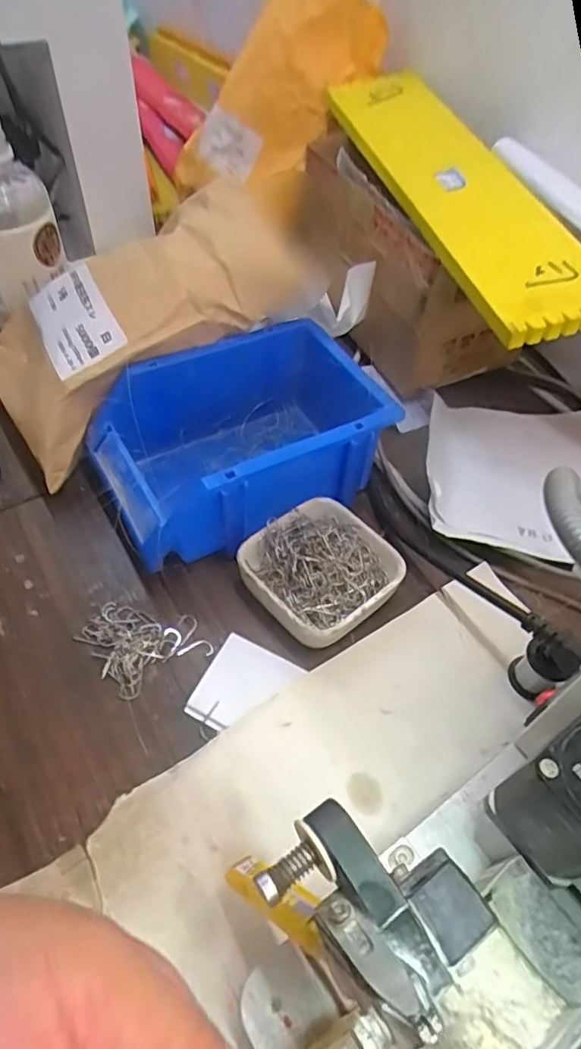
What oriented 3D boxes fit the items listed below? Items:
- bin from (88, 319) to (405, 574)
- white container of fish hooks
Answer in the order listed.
[{"bbox_3d":[-0.032,-0.056,0.409,0.193,0.080,0.123,-22,55,-20],"label":"bin"},{"bbox_3d":[0.019,0.031,0.370,0.085,0.030,0.083,-32,59,-26],"label":"white container of fish hooks"}]

